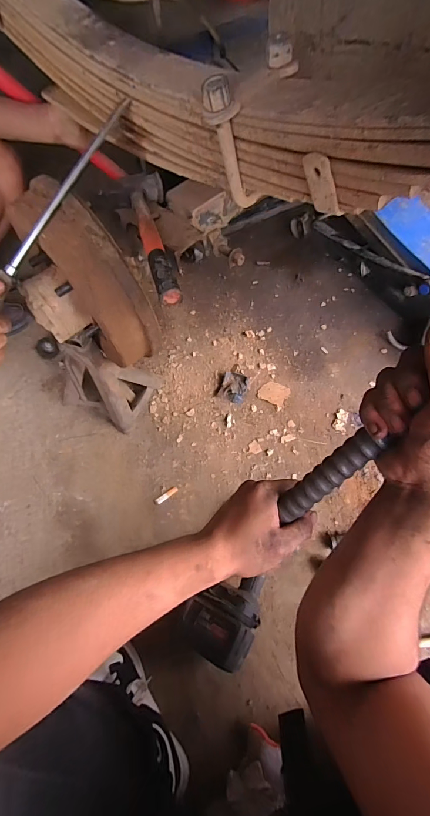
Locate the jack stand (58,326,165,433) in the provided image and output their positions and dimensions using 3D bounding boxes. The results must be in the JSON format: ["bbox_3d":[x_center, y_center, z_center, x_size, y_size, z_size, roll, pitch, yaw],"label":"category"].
[{"bbox_3d":[-0.251,-0.090,0.776,0.182,0.242,0.153,25,66,14],"label":"jack stand"}]

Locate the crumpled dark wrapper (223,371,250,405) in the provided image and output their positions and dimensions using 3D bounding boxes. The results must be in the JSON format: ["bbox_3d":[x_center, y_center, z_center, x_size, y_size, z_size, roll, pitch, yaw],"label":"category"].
[{"bbox_3d":[0.047,-0.049,0.865,0.062,0.027,0.065,-1,63,2],"label":"crumpled dark wrapper"}]

